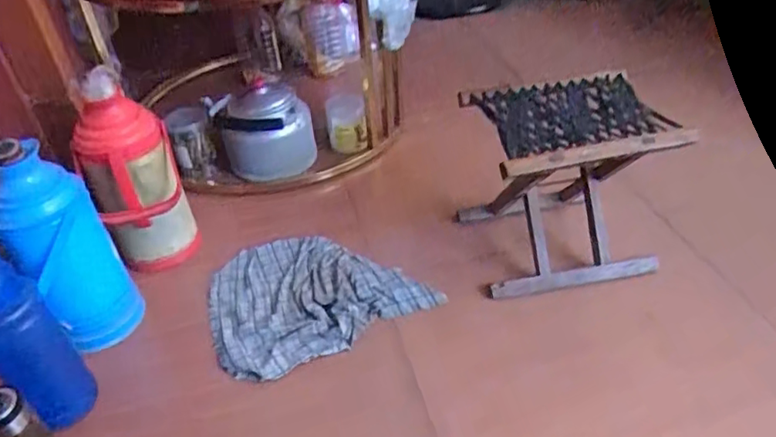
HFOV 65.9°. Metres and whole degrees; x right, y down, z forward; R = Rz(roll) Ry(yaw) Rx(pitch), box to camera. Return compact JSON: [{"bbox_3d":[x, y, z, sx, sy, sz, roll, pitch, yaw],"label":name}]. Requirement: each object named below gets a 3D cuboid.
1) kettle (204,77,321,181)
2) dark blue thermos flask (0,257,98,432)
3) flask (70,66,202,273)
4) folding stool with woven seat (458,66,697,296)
[{"bbox_3d":[-0.293,-0.193,1.407,0.198,0.207,0.183,-25,43,-23],"label":"kettle"},{"bbox_3d":[-0.522,0.180,0.858,0.097,0.294,0.104,-34,47,-31],"label":"dark blue thermos flask"},{"bbox_3d":[-0.460,-0.057,1.094,0.150,0.402,0.122,-26,43,-24],"label":"flask"},{"bbox_3d":[0.313,-0.064,1.098,0.306,0.285,0.261,-9,39,-5],"label":"folding stool with woven seat"}]

